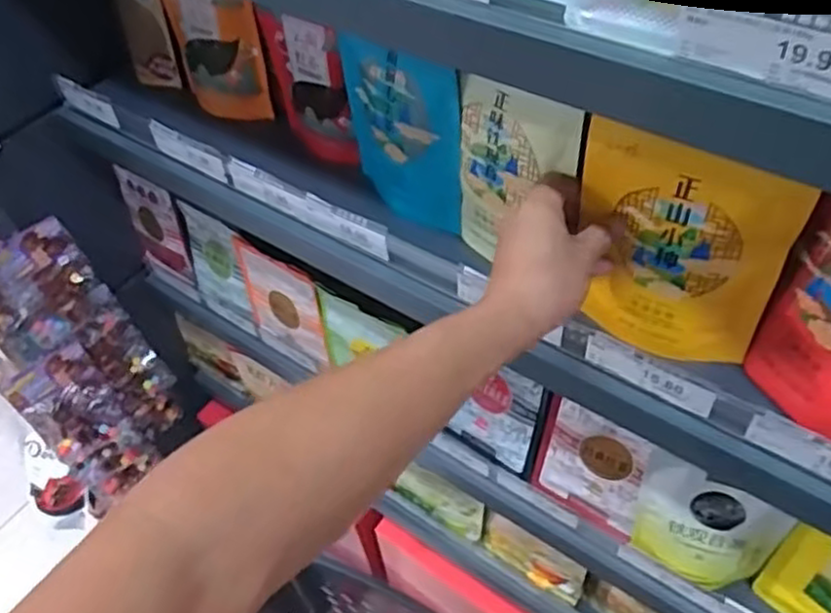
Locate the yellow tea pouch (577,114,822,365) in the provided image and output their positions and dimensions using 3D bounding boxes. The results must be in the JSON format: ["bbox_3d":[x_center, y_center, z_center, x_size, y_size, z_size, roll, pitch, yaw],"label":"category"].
[{"bbox_3d":[0.179,-0.035,0.515,0.138,0.169,0.029,19,54,21],"label":"yellow tea pouch"}]

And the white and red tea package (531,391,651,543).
[{"bbox_3d":[0.179,0.168,0.766,0.116,0.145,0.044,29,58,27],"label":"white and red tea package"}]

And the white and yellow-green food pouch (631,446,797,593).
[{"bbox_3d":[0.276,0.211,0.699,0.131,0.148,0.043,15,53,18],"label":"white and yellow-green food pouch"}]

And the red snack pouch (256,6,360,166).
[{"bbox_3d":[-0.105,-0.214,0.730,0.018,0.149,0.113,-36,55,-23],"label":"red snack pouch"}]

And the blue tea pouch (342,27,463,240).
[{"bbox_3d":[-0.011,-0.152,0.653,0.031,0.163,0.129,-32,53,-20],"label":"blue tea pouch"}]

